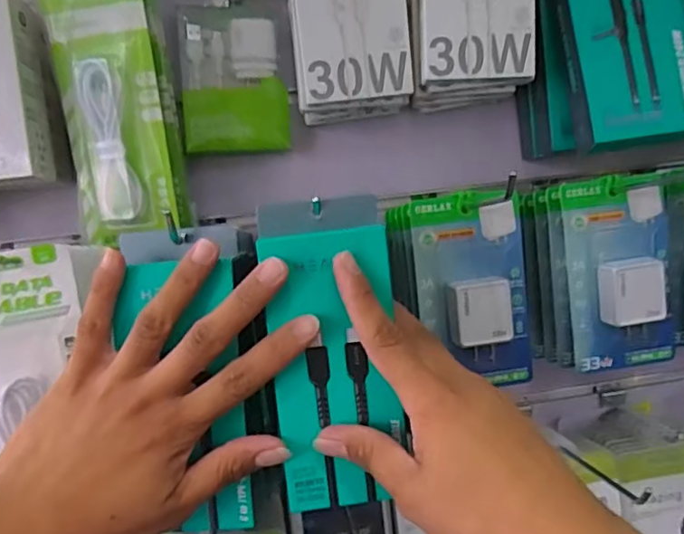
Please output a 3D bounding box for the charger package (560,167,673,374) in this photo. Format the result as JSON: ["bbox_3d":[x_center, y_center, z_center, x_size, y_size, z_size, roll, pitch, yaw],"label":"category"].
[{"bbox_3d":[0.220,0.005,0.453,0.091,0.147,0.033,-8,5,-3],"label":"charger package"}]

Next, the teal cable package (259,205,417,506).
[{"bbox_3d":[-0.005,0.050,0.334,0.071,0.171,0.022,-2,4,-8],"label":"teal cable package"}]

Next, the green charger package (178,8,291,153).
[{"bbox_3d":[-0.090,-0.154,0.490,0.084,0.113,0.021,-9,6,-16],"label":"green charger package"}]

